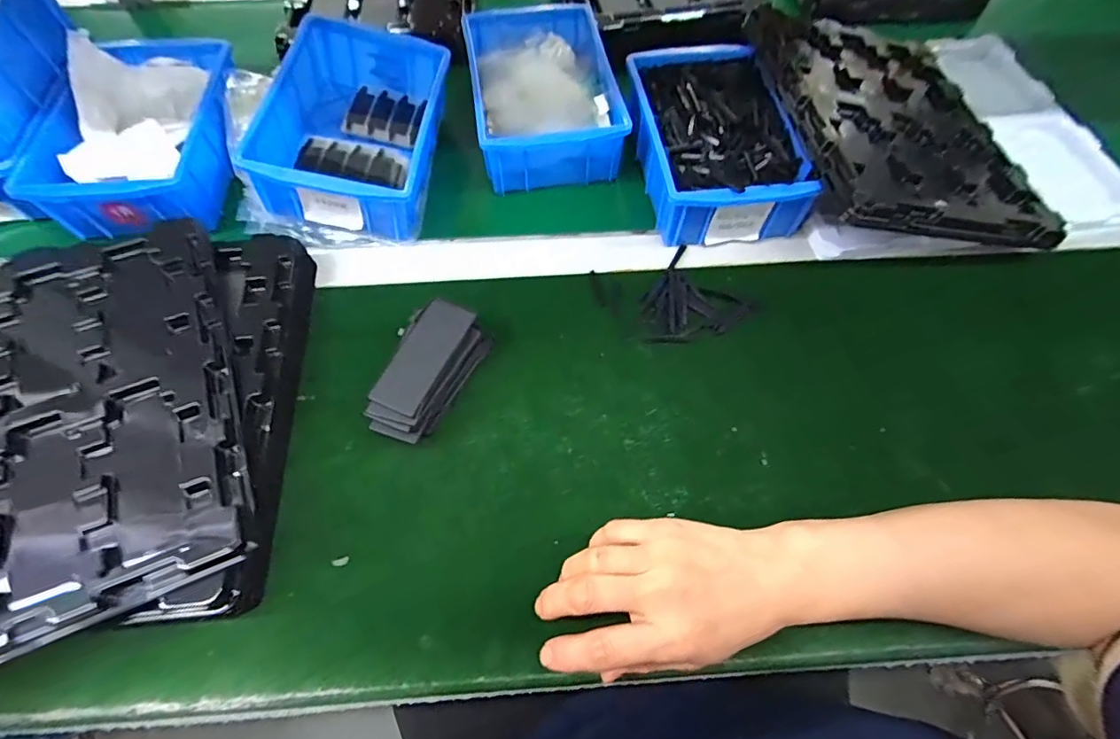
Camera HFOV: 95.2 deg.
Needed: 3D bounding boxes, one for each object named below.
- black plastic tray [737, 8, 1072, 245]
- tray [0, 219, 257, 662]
[{"bbox_3d":[0.300,-0.234,0.471,0.224,0.024,0.290,2,59,-12],"label":"black plastic tray"},{"bbox_3d":[-0.324,0.030,0.329,0.210,0.022,0.270,-19,68,-12],"label":"tray"}]

